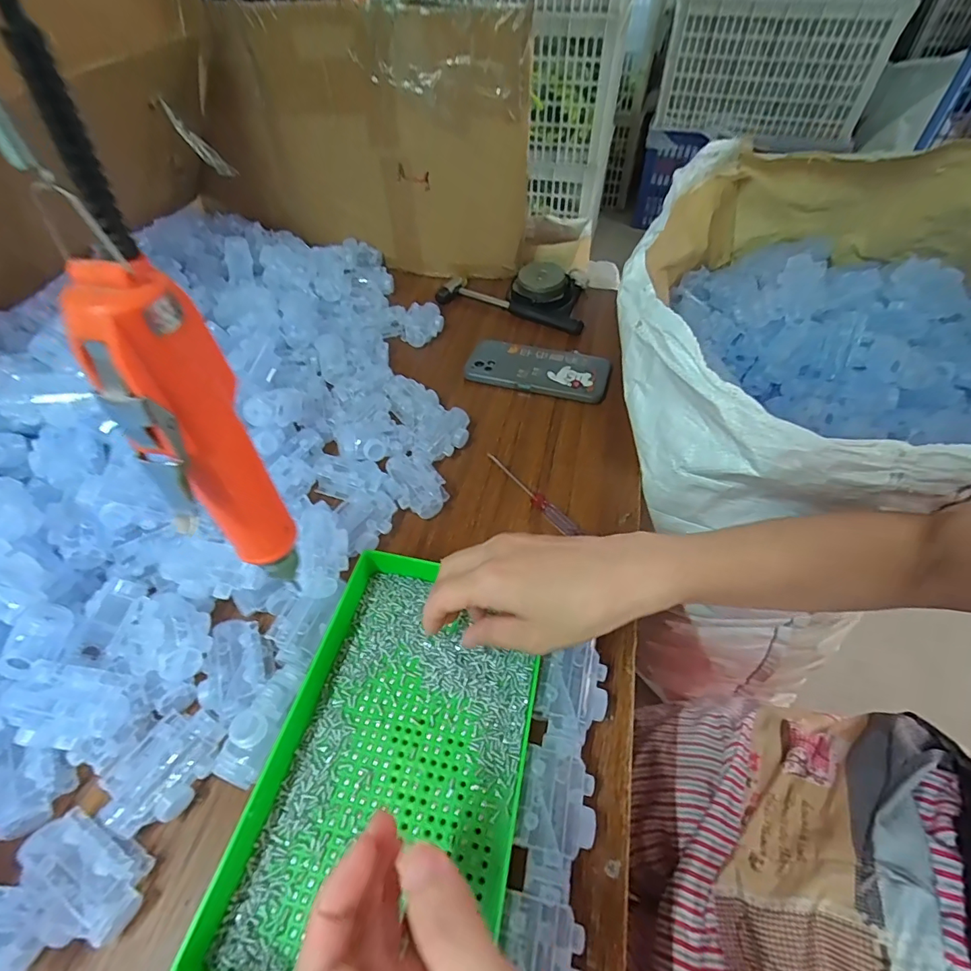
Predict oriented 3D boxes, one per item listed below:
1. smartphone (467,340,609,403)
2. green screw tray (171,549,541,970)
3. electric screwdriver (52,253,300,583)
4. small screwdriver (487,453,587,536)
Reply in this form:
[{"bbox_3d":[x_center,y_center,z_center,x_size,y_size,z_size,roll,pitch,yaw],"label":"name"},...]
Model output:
[{"bbox_3d":[0.063,-0.141,0.575,0.163,0.009,0.079,12,55,12],"label":"smartphone"},{"bbox_3d":[-0.053,0.162,0.303,0.153,0.024,0.238,12,52,6],"label":"green screw tray"},{"bbox_3d":[-0.125,-0.014,0.222,0.037,0.162,0.048,-12,50,-10],"label":"electric screwdriver"},{"bbox_3d":[0.040,0.007,0.456,0.013,0.019,0.127,-30,55,-23],"label":"small screwdriver"}]

